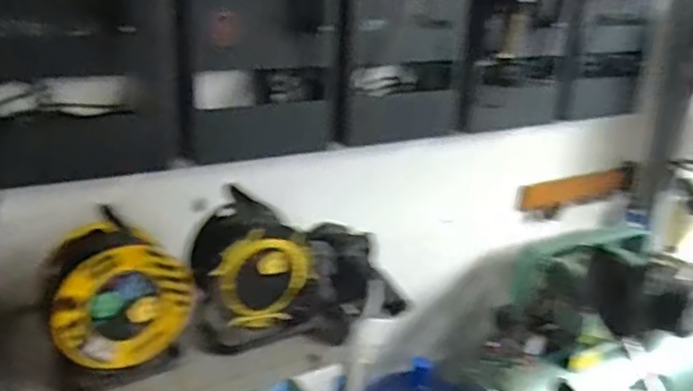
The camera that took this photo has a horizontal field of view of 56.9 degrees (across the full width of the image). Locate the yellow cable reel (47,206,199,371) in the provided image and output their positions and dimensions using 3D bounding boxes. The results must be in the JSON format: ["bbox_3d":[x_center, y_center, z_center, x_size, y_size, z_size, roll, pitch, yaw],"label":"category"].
[{"bbox_3d":[-0.444,0.183,1.236,0.256,0.269,0.156,-13,25,-35],"label":"yellow cable reel"}]

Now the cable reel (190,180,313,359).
[{"bbox_3d":[-0.208,0.165,1.388,0.250,0.281,0.168,-9,23,-26],"label":"cable reel"}]

